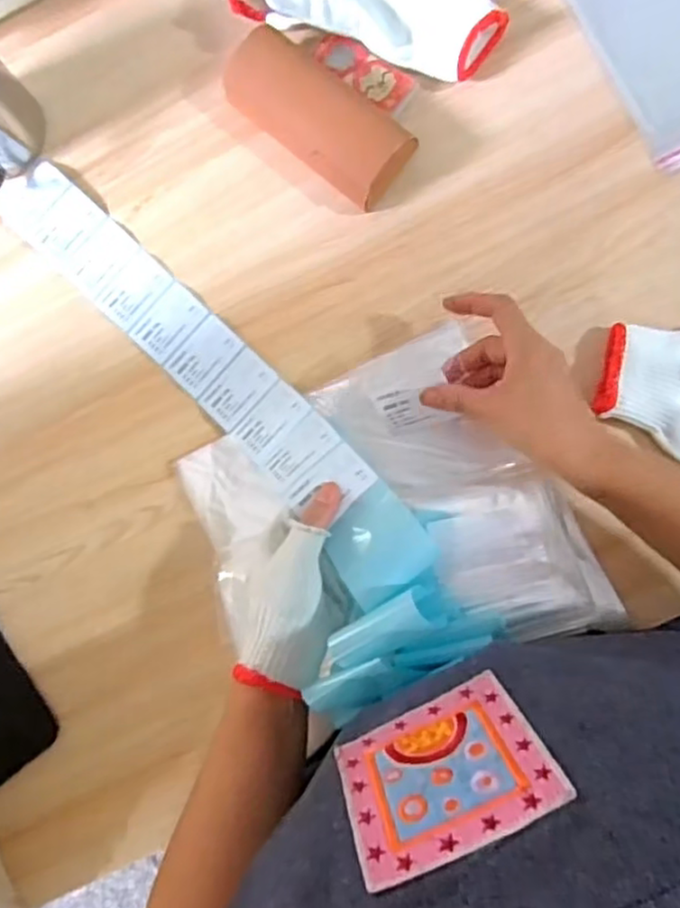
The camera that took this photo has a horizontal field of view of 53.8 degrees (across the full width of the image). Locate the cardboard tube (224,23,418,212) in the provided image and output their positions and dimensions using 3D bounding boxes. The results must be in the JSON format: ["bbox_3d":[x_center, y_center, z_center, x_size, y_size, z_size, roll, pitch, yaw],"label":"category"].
[{"bbox_3d":[-0.019,-0.264,0.522,0.160,0.033,0.062,42,89,9],"label":"cardboard tube"}]

